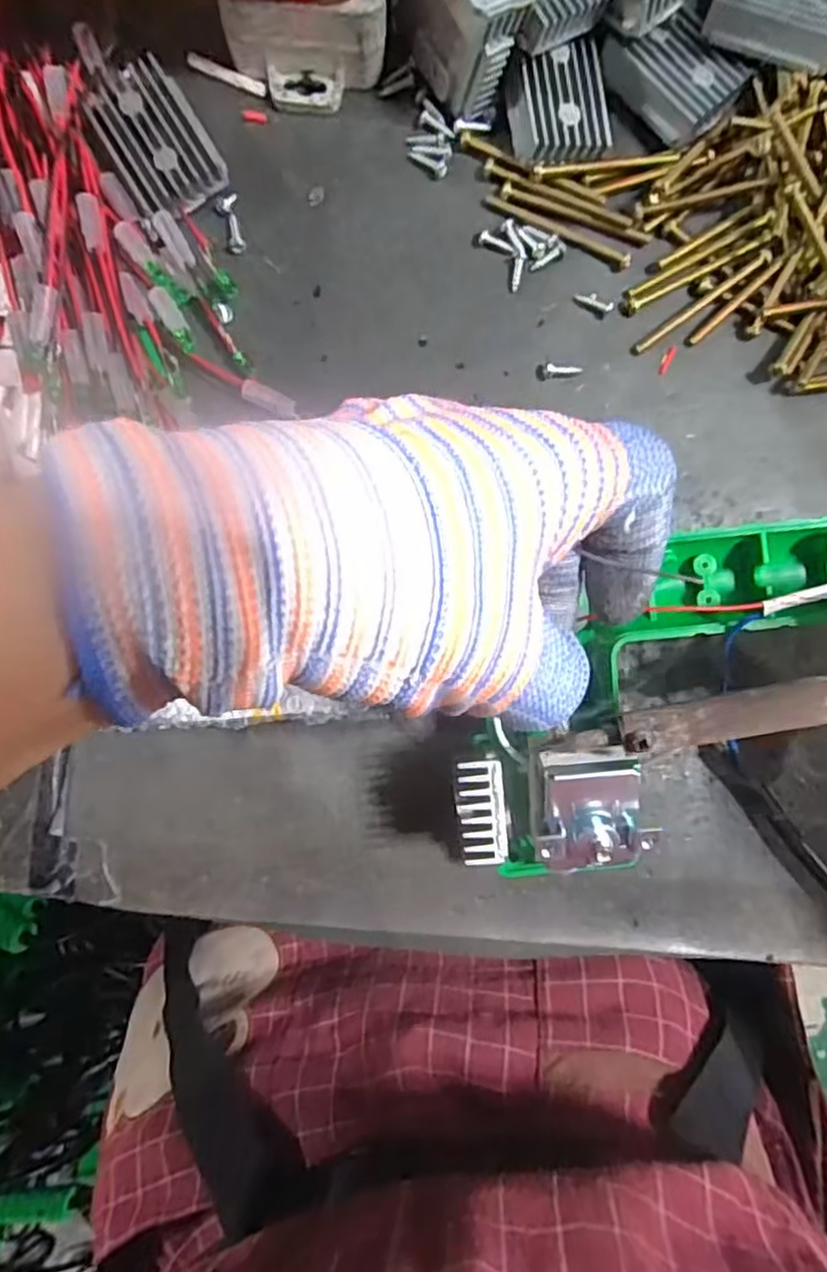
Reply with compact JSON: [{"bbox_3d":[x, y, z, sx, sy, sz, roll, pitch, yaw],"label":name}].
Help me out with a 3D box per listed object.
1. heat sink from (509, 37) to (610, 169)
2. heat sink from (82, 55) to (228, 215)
[{"bbox_3d":[0.051,-0.188,0.248,0.036,0.016,0.036,-8,94,-6],"label":"heat sink"},{"bbox_3d":[-0.090,-0.174,0.245,0.032,0.015,0.052,-30,90,-3],"label":"heat sink"}]

